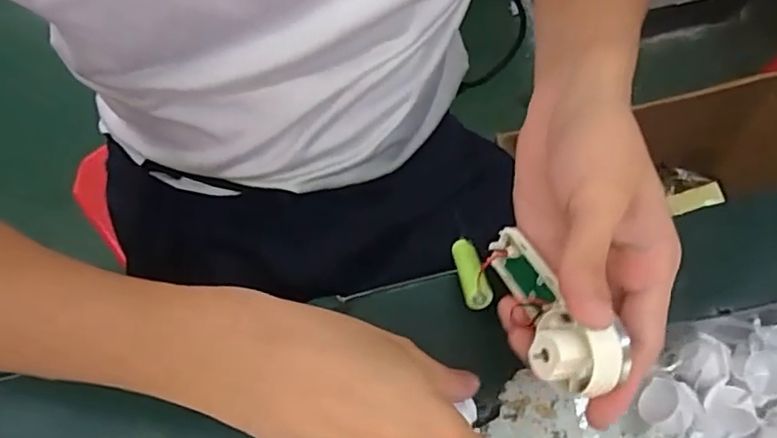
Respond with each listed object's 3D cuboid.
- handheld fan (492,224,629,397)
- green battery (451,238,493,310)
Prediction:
[{"bbox_3d":[0.072,0.040,0.285,0.033,0.030,0.089,-12,39,-7],"label":"handheld fan"},{"bbox_3d":[0.047,0.029,0.354,0.014,0.018,0.051,-7,35,-4],"label":"green battery"}]

